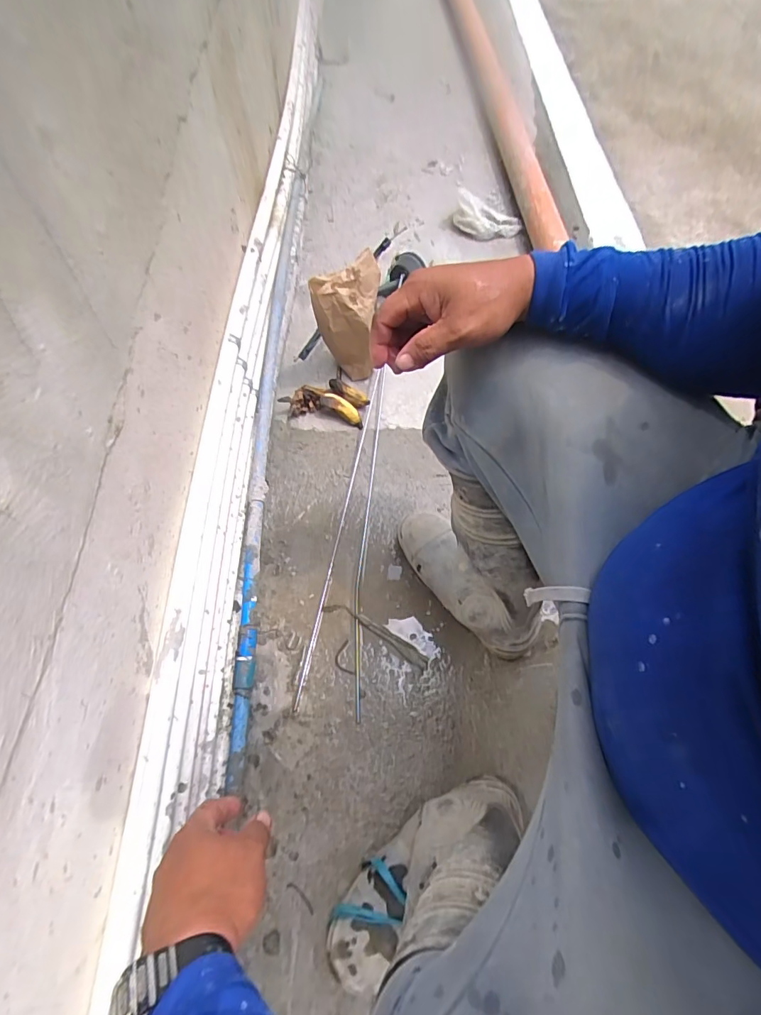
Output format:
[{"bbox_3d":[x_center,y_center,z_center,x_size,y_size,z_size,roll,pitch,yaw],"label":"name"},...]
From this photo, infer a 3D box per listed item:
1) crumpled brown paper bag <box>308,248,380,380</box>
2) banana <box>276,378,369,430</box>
[{"bbox_3d":[-0.066,-0.374,0.909,0.118,0.218,0.095,4,63,1],"label":"crumpled brown paper bag"},{"bbox_3d":[-0.113,-0.224,0.945,0.171,0.043,0.091,10,64,4],"label":"banana"}]

